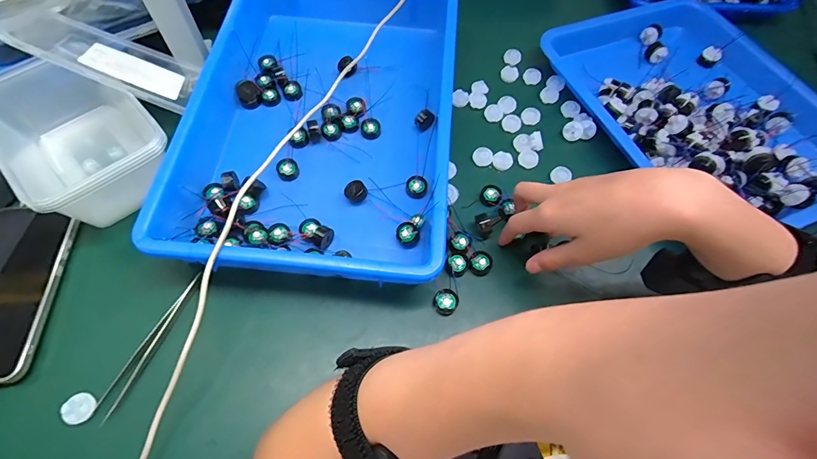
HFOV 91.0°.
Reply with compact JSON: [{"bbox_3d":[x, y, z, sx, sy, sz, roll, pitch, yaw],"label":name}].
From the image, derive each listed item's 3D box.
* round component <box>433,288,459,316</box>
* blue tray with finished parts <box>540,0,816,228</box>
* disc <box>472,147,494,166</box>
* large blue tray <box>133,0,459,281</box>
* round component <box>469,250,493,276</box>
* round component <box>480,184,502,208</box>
[{"bbox_3d":[0.033,0.064,0.356,0.022,0.009,0.020,1,63,-2],"label":"round component"},{"bbox_3d":[0.332,-0.146,0.459,0.260,0.045,0.335,-22,66,-13],"label":"blue tray with finished parts"},{"bbox_3d":[0.080,-0.079,0.431,0.021,0.007,0.019,6,63,0],"label":"disc"},{"bbox_3d":[-0.075,-0.124,0.414,0.253,0.066,0.363,6,63,0],"label":"large blue tray"},{"bbox_3d":[0.067,0.032,0.376,0.021,0.011,0.021,1,63,-2],"label":"round component"},{"bbox_3d":[0.083,-0.036,0.409,0.020,0.010,0.024,23,64,9],"label":"round component"}]

